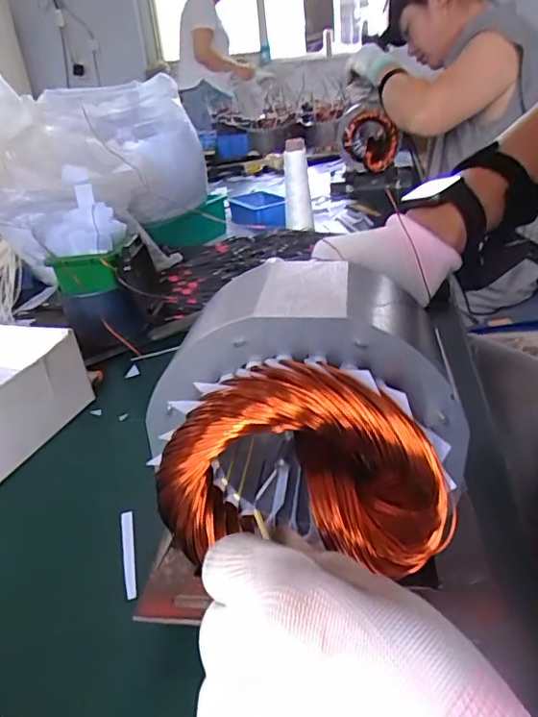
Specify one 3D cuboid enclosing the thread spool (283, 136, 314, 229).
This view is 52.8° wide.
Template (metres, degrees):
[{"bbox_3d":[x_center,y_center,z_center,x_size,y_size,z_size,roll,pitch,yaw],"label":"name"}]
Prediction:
[{"bbox_3d":[0.054,-0.316,0.978,0.051,0.142,0.040,-4,28,3],"label":"thread spool"}]

